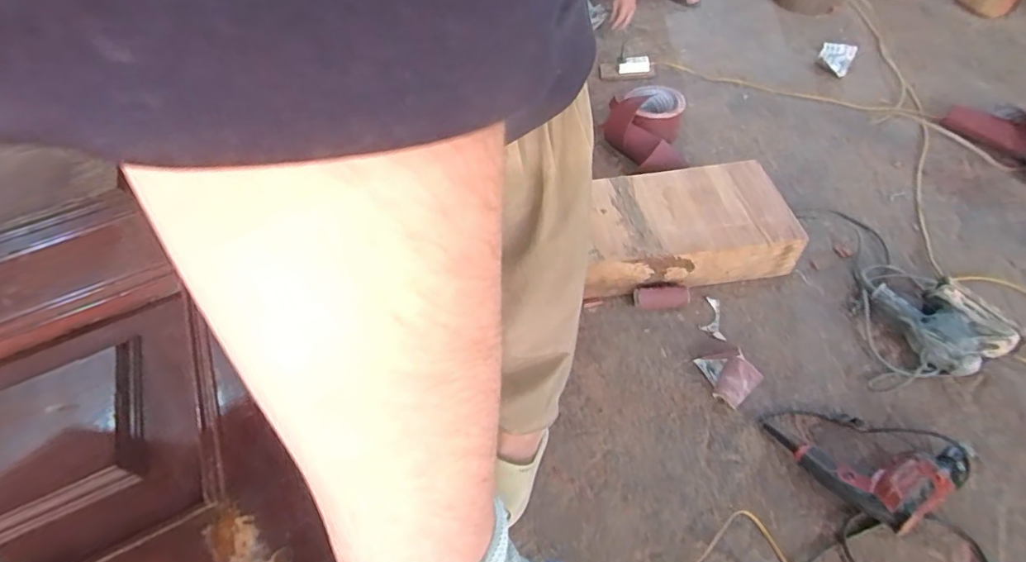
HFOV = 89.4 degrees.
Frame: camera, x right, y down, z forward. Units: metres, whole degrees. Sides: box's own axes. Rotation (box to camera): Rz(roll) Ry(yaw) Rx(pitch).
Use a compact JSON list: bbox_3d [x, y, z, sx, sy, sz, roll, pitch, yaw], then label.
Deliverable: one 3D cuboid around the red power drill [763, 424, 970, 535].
[{"bbox_3d":[0.621,0.341,0.900,0.321,0.072,0.168,7,53,12],"label":"red power drill"}]

